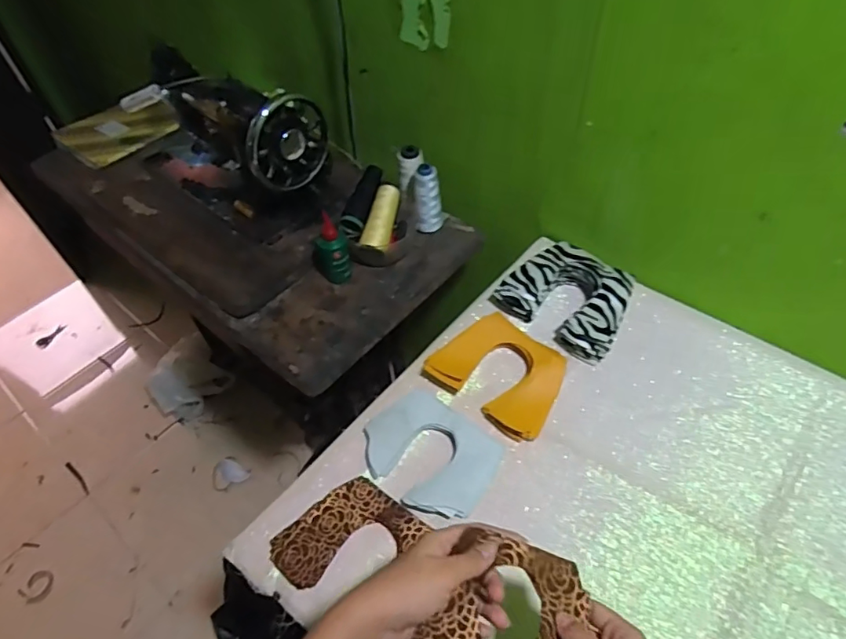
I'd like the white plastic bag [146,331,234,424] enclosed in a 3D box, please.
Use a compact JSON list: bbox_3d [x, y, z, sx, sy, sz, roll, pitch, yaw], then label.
[{"bbox_3d":[-0.649,0.173,1.502,0.204,0.170,0.153,-30,55,-19],"label":"white plastic bag"}]

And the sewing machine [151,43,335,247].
[{"bbox_3d":[-0.305,-0.292,0.872,0.322,0.205,0.165,35,62,28],"label":"sewing machine"}]

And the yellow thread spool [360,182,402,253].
[{"bbox_3d":[-0.062,-0.157,0.830,0.038,0.035,0.126,9,65,12],"label":"yellow thread spool"}]

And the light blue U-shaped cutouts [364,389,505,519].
[{"bbox_3d":[0.009,0.150,0.614,0.147,0.010,0.117,27,58,24],"label":"light blue U-shaped cutouts"}]

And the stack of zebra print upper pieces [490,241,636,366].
[{"bbox_3d":[0.200,-0.032,0.731,0.166,0.047,0.138,35,62,28],"label":"stack of zebra print upper pieces"}]

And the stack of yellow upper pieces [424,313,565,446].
[{"bbox_3d":[0.097,0.064,0.673,0.156,0.030,0.122,30,59,25],"label":"stack of yellow upper pieces"}]

